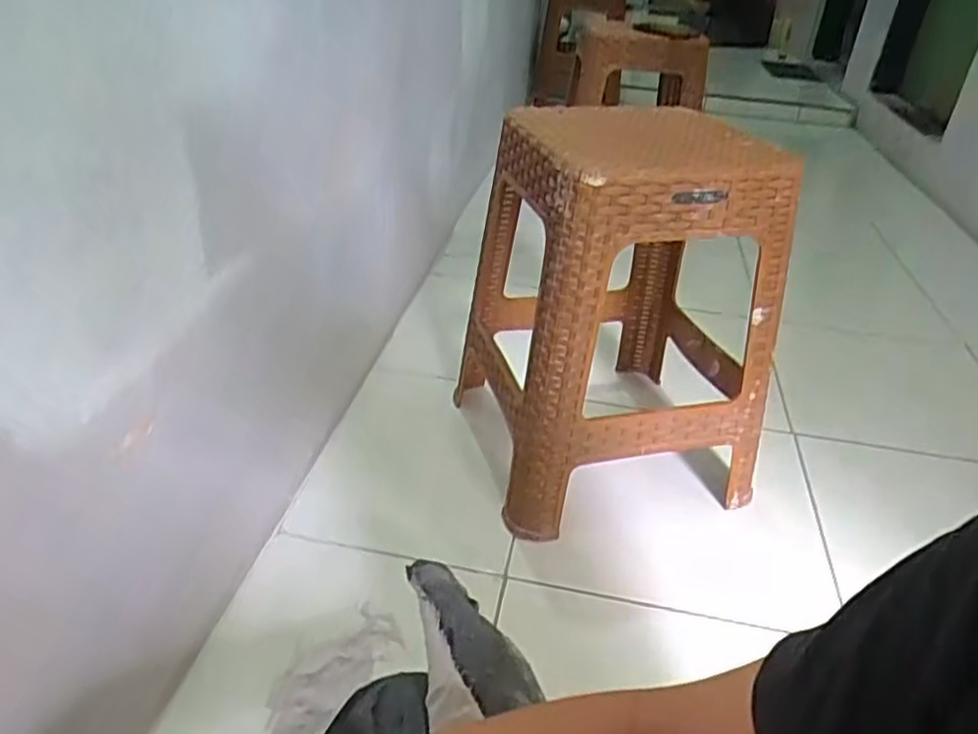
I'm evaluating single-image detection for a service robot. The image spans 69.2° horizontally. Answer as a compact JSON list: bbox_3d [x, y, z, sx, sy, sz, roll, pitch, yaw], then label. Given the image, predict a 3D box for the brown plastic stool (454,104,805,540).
[{"bbox_3d":[0.171,-0.079,0.970,0.350,0.480,0.352,-6,33,-17],"label":"brown plastic stool"}]

